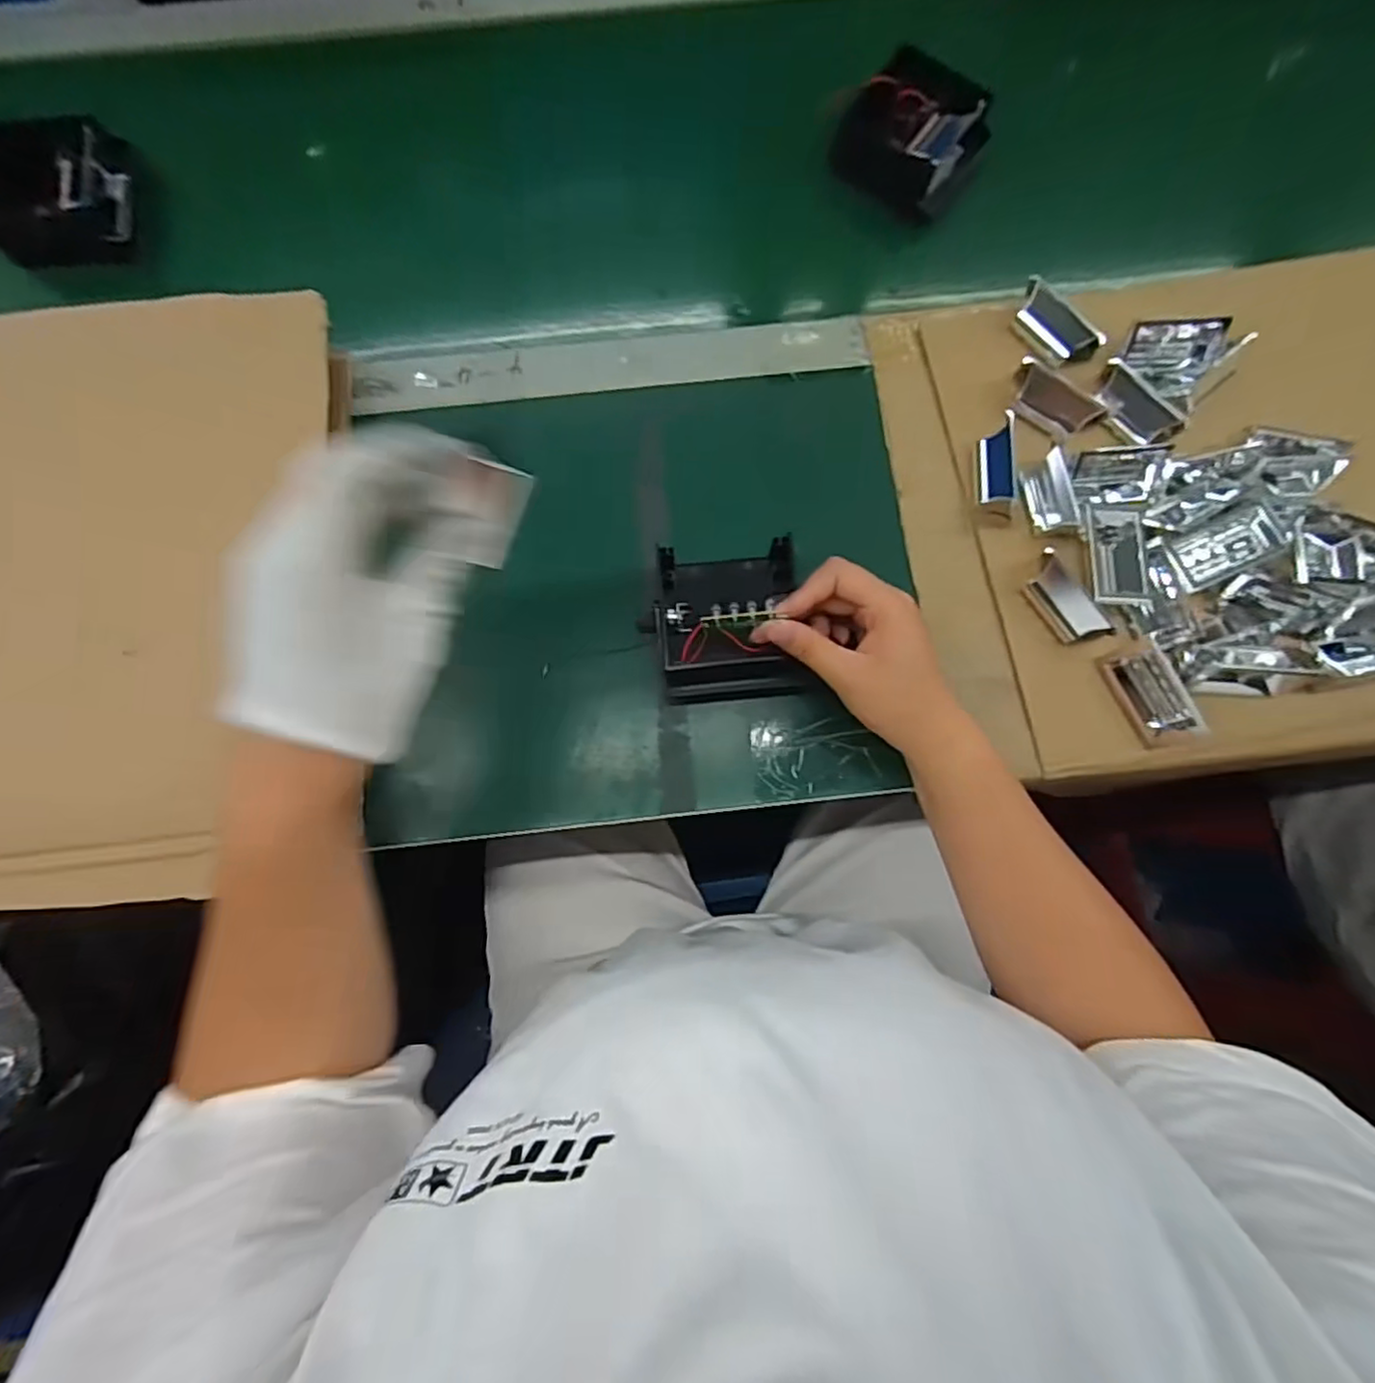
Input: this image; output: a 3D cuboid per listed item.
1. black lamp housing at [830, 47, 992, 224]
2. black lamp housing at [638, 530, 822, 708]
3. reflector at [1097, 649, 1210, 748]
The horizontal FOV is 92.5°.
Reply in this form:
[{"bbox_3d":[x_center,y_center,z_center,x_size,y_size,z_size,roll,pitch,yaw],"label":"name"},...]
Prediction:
[{"bbox_3d":[0.164,-0.409,0.487,0.094,0.046,0.086,35,81,5],"label":"black lamp housing"},{"bbox_3d":[0.025,-0.043,0.417,0.094,0.038,0.091,-5,80,-2],"label":"black lamp housing"},{"bbox_3d":[0.290,0.003,0.408,0.030,0.023,0.061,-19,81,-4],"label":"reflector"}]

